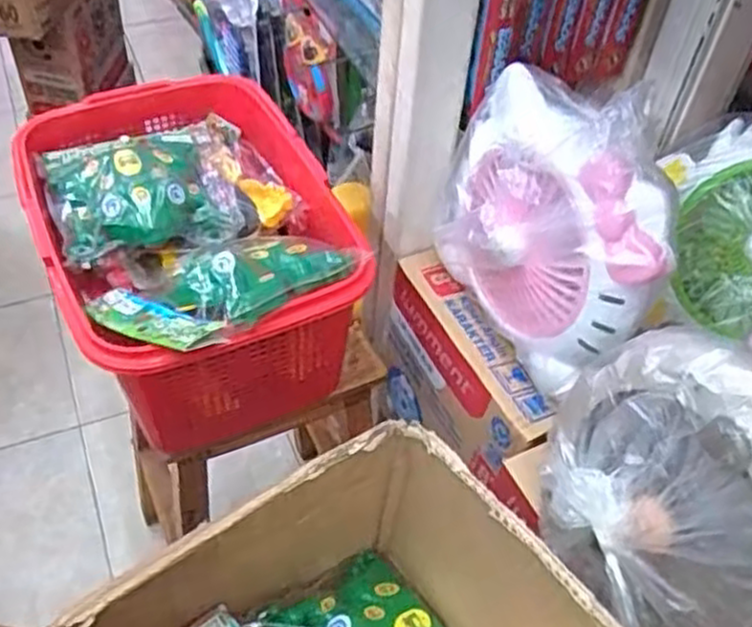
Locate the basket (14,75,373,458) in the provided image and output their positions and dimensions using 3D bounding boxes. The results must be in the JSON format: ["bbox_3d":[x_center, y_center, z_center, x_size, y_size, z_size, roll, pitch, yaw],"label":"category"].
[{"bbox_3d":[-0.185,-0.066,0.854,0.303,0.230,0.389,-22,54,-23],"label":"basket"}]

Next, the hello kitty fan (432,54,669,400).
[{"bbox_3d":[0.148,-0.083,0.695,0.094,0.258,0.249,-18,52,-19],"label":"hello kitty fan"}]

